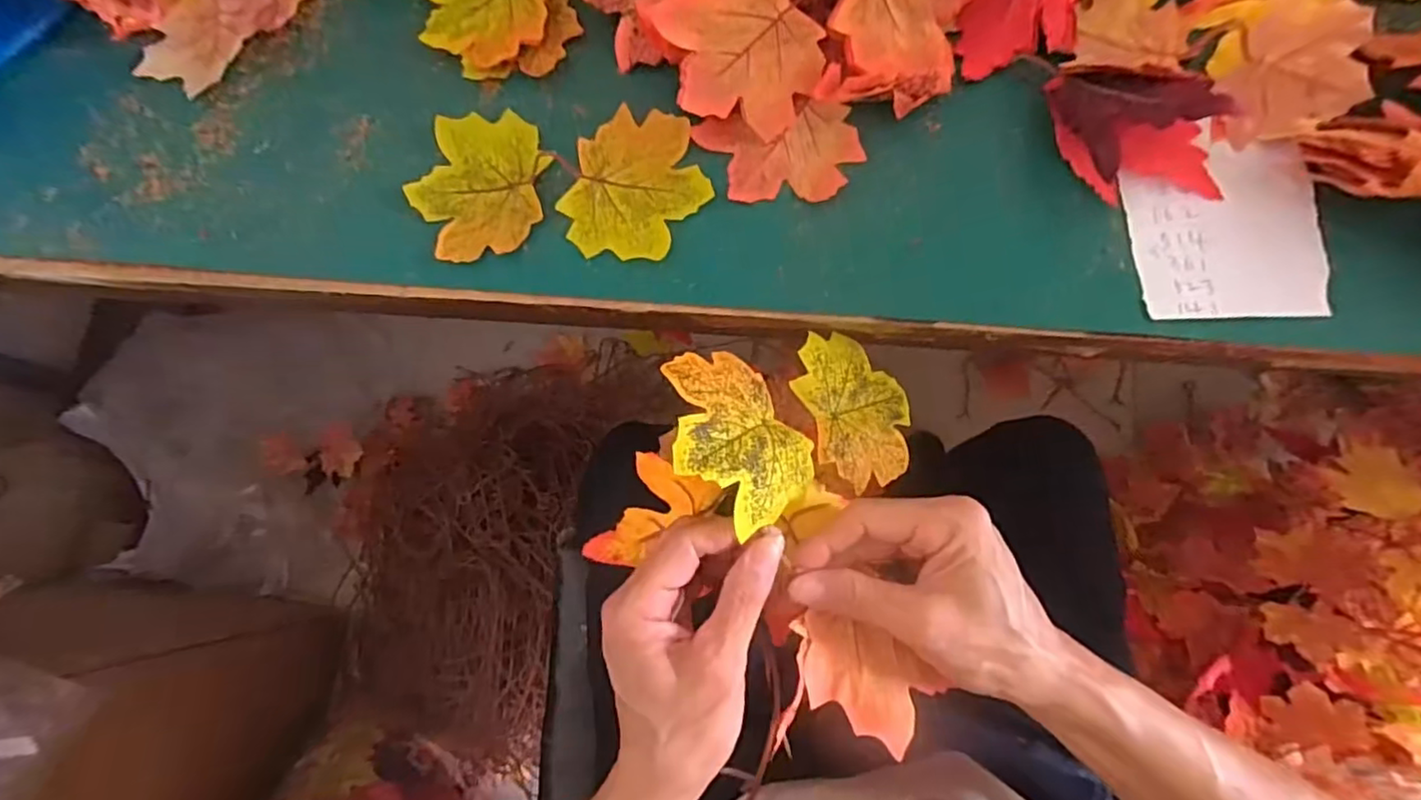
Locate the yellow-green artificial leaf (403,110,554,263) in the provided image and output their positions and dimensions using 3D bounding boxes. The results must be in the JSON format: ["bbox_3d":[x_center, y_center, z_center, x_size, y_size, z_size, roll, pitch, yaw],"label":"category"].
[{"bbox_3d":[-0.137,-0.128,0.381,0.079,0.011,0.092,25,80,10],"label":"yellow-green artificial leaf"}]

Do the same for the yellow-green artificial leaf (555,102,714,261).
[{"bbox_3d":[-0.042,-0.126,0.372,0.079,0.011,0.091,12,78,7],"label":"yellow-green artificial leaf"}]

